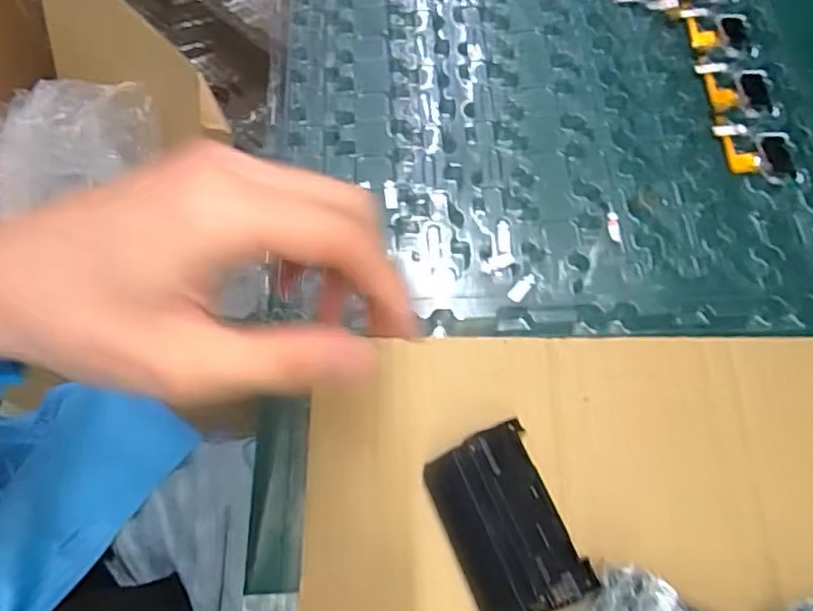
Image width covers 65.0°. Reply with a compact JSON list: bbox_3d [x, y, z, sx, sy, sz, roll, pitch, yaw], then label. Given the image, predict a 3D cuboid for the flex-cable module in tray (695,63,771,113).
[{"bbox_3d":[0.188,-0.124,0.365,0.039,0.004,0.033,5,66,2],"label":"flex-cable module in tray"}]

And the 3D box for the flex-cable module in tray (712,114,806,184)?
[{"bbox_3d":[0.193,-0.085,0.353,0.037,0.010,0.048,-5,66,-2],"label":"flex-cable module in tray"}]

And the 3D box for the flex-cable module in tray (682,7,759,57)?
[{"bbox_3d":[0.188,-0.165,0.381,0.037,0.004,0.039,-1,66,-1],"label":"flex-cable module in tray"}]

